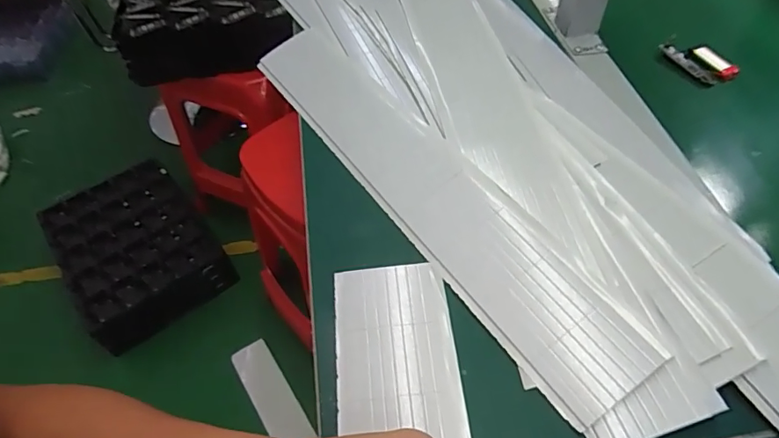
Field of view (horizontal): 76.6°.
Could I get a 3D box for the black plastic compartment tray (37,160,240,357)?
[{"bbox_3d":[-0.632,0.077,1.251,0.329,0.115,0.481,-35,57,-21],"label":"black plastic compartment tray"}]

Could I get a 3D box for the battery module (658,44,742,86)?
[{"bbox_3d":[0.329,-0.167,0.525,0.039,0.016,0.075,-27,53,-15],"label":"battery module"}]

